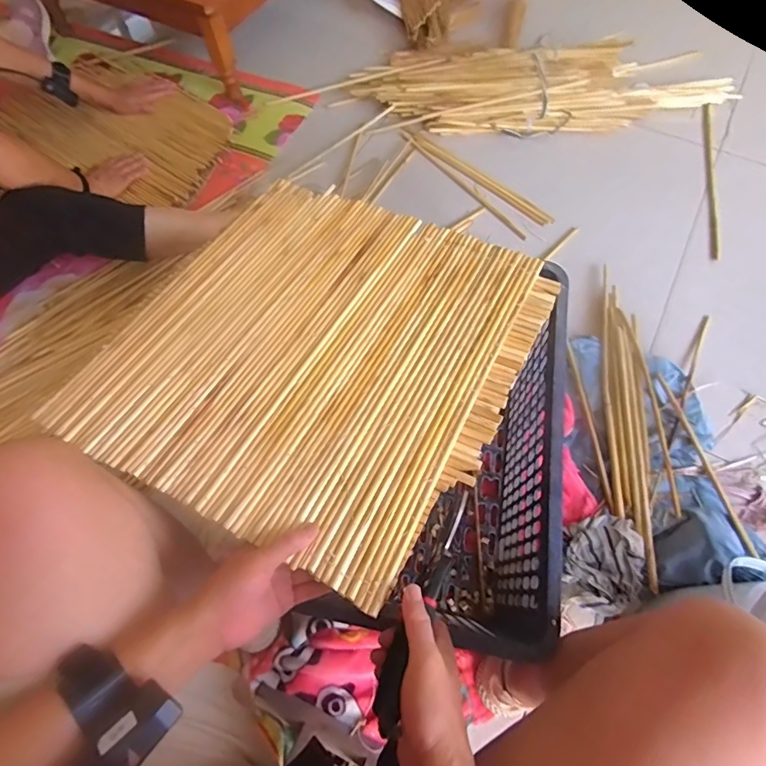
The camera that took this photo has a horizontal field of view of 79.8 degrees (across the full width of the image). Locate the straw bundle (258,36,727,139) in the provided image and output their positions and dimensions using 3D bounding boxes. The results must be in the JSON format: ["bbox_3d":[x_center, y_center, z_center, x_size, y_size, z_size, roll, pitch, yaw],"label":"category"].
[{"bbox_3d":[0.346,-0.791,1.191,1.109,0.093,0.303,-2,66,-1],"label":"straw bundle"}]

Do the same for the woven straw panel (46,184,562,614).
[{"bbox_3d":[-0.074,-0.055,0.557,0.455,0.013,0.473,23,61,14],"label":"woven straw panel"}]

